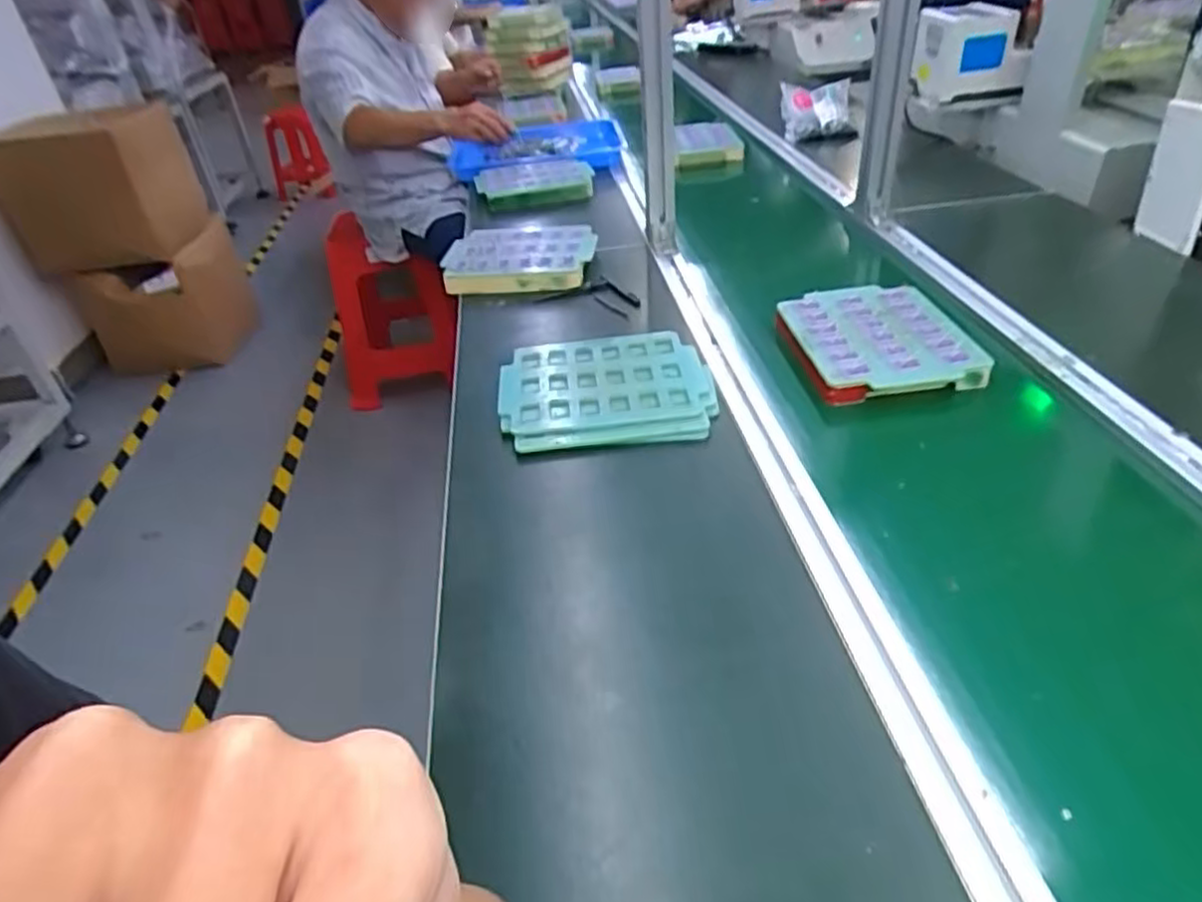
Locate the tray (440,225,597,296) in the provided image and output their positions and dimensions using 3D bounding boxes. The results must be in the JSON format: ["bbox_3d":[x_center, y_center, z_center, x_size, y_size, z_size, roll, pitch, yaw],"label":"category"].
[{"bbox_3d":[-0.122,-0.292,1.105,0.225,0.034,0.183,-4,37,4],"label":"tray"}]

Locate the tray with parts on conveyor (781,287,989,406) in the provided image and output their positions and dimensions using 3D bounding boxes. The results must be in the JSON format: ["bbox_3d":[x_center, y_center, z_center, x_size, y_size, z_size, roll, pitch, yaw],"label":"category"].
[{"bbox_3d":[0.319,-0.127,0.855,0.178,0.042,0.207,-6,37,0],"label":"tray with parts on conveyor"}]

